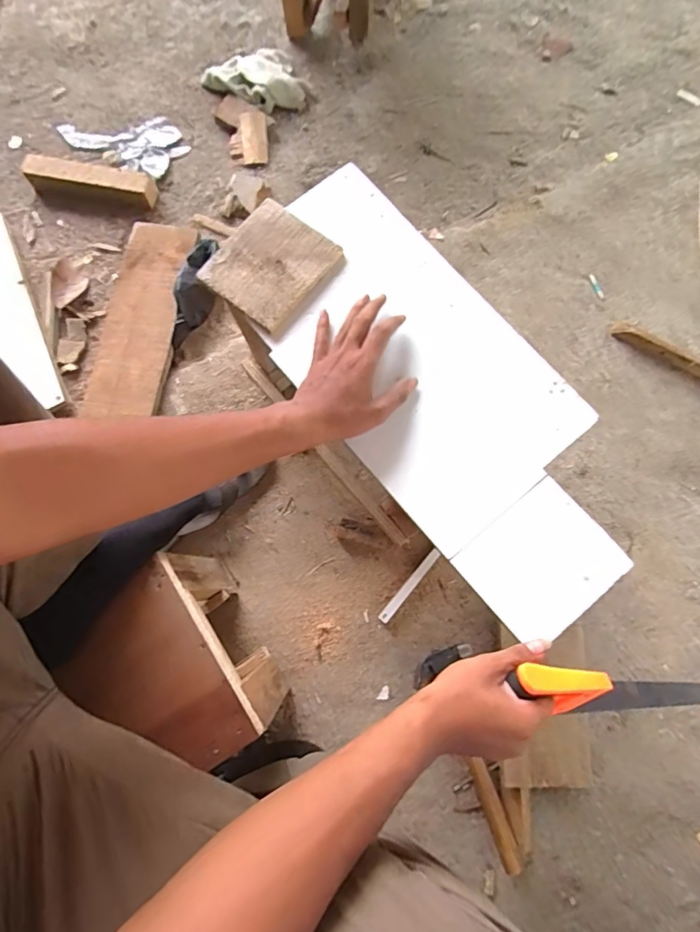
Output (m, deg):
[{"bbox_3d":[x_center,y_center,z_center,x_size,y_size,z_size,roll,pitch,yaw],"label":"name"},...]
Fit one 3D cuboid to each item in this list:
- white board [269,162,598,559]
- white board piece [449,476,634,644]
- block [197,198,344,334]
[{"bbox_3d":[0.052,-0.136,0.528,0.225,0.022,0.418,-38,79,-8],"label":"white board"},{"bbox_3d":[0.186,0.094,0.464,0.132,0.010,0.114,-38,79,-8],"label":"white board piece"},{"bbox_3d":[-0.092,-0.232,0.549,0.119,0.013,0.125,38,80,9],"label":"block"}]

